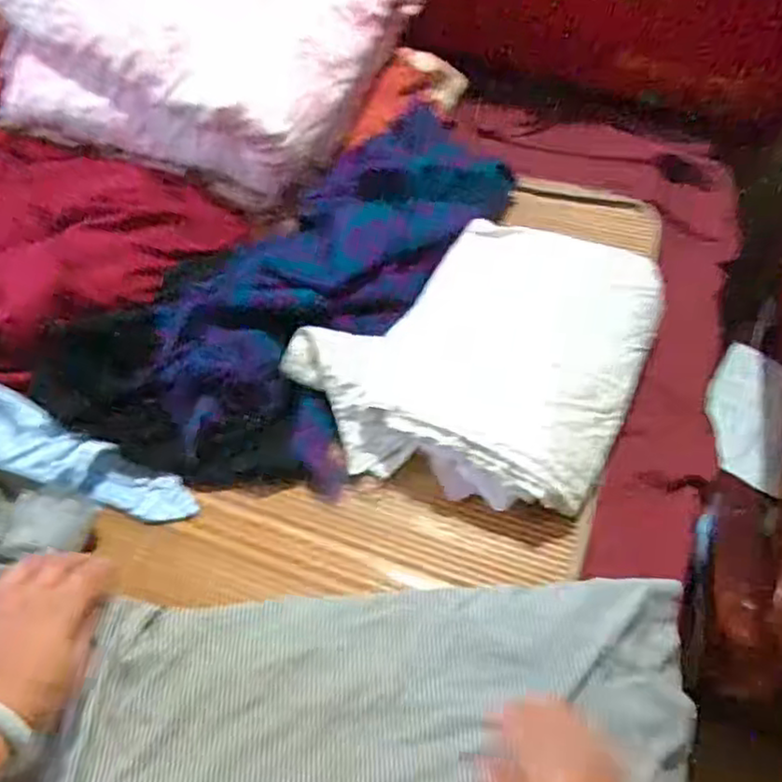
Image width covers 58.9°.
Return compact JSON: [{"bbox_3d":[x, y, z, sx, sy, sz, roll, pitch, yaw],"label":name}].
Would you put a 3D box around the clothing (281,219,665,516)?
[{"bbox_3d":[0.104,-0.046,0.701,0.284,0.060,0.333,29,59,15],"label":"clothing"}]

